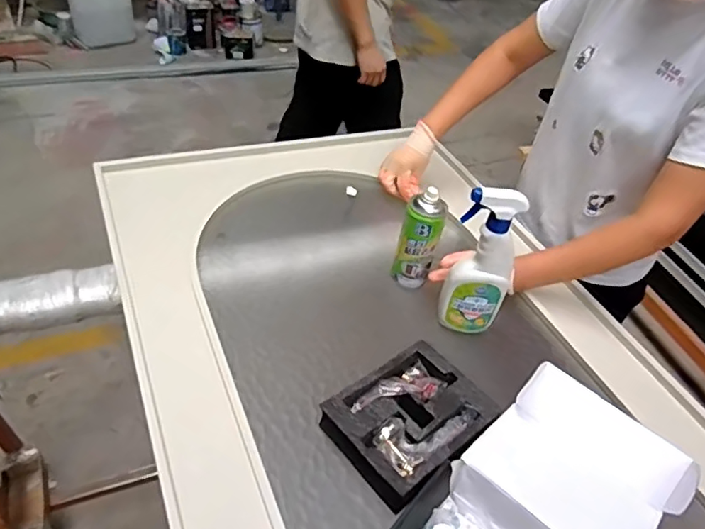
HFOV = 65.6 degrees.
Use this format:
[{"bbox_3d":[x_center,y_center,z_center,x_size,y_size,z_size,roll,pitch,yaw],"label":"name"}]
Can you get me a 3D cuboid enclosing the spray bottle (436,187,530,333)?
[{"bbox_3d":[0.193,-0.001,0.814,0.087,0.244,0.054,0,43,-7],"label":"spray bottle"}]

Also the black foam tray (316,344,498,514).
[{"bbox_3d":[0.076,0.205,0.719,0.193,0.051,0.156,-26,52,-31],"label":"black foam tray"}]

